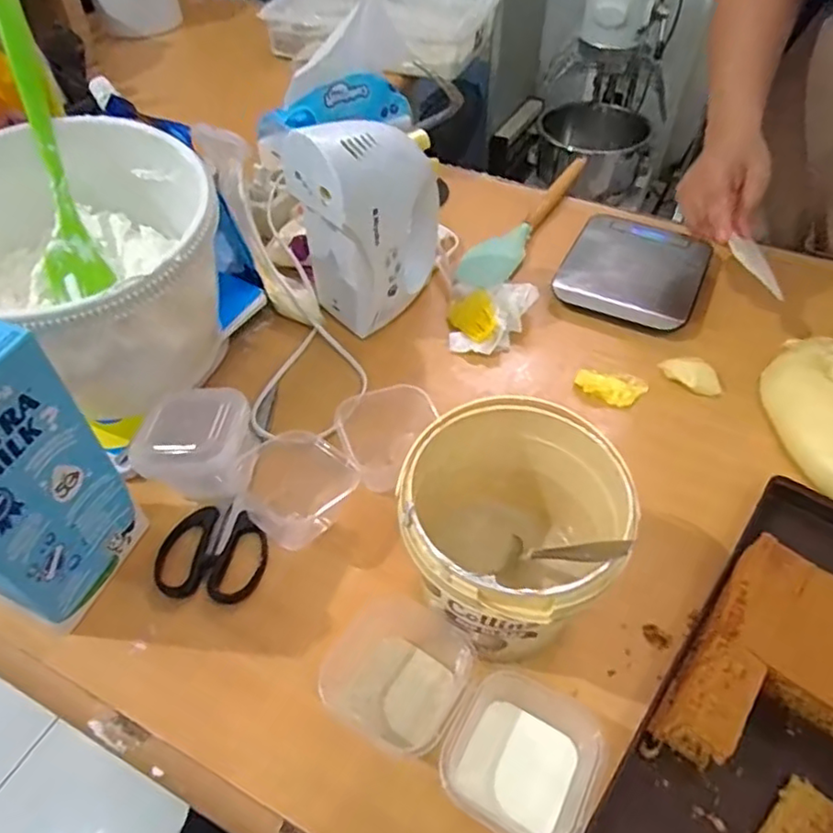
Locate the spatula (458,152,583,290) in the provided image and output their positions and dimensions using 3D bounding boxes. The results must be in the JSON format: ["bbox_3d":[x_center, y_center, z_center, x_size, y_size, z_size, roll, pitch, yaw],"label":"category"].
[{"bbox_3d":[0.136,-0.230,0.729,0.050,0.027,0.294,28,55,23],"label":"spatula"}]

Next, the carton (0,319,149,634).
[{"bbox_3d":[-0.241,0.045,0.367,0.056,0.197,0.100,12,50,12],"label":"carton"}]

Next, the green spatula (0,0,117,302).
[{"bbox_3d":[-0.284,-0.210,0.468,0.039,0.029,0.244,-15,91,-12],"label":"green spatula"}]

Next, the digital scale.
[{"bbox_3d":[0.232,-0.156,0.659,0.136,0.025,0.152,21,52,18],"label":"digital scale"}]

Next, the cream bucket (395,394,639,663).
[{"bbox_3d":[0.056,0.081,0.391,0.123,0.129,0.128,-1,49,1],"label":"cream bucket"}]

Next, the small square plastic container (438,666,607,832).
[{"bbox_3d":[0.061,0.193,0.349,0.079,0.036,0.074,24,53,21],"label":"small square plastic container"}]

